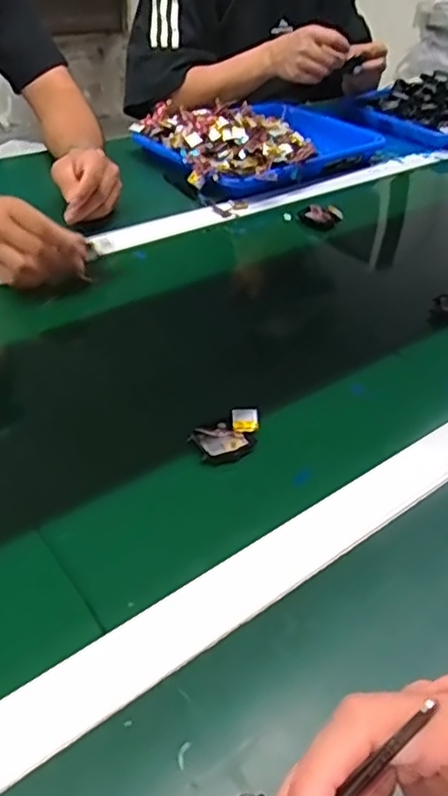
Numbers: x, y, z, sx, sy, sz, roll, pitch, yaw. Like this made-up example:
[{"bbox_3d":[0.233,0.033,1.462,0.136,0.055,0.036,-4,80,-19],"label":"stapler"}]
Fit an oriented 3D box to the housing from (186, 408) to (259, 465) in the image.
[{"bbox_3d":[0.004,0.030,0.500,0.055,0.022,0.033,-22,47,-26],"label":"housing"}]

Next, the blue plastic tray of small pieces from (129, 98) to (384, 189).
[{"bbox_3d":[0.055,-0.401,0.976,0.347,0.064,0.262,-27,49,-30],"label":"blue plastic tray of small pieces"}]

